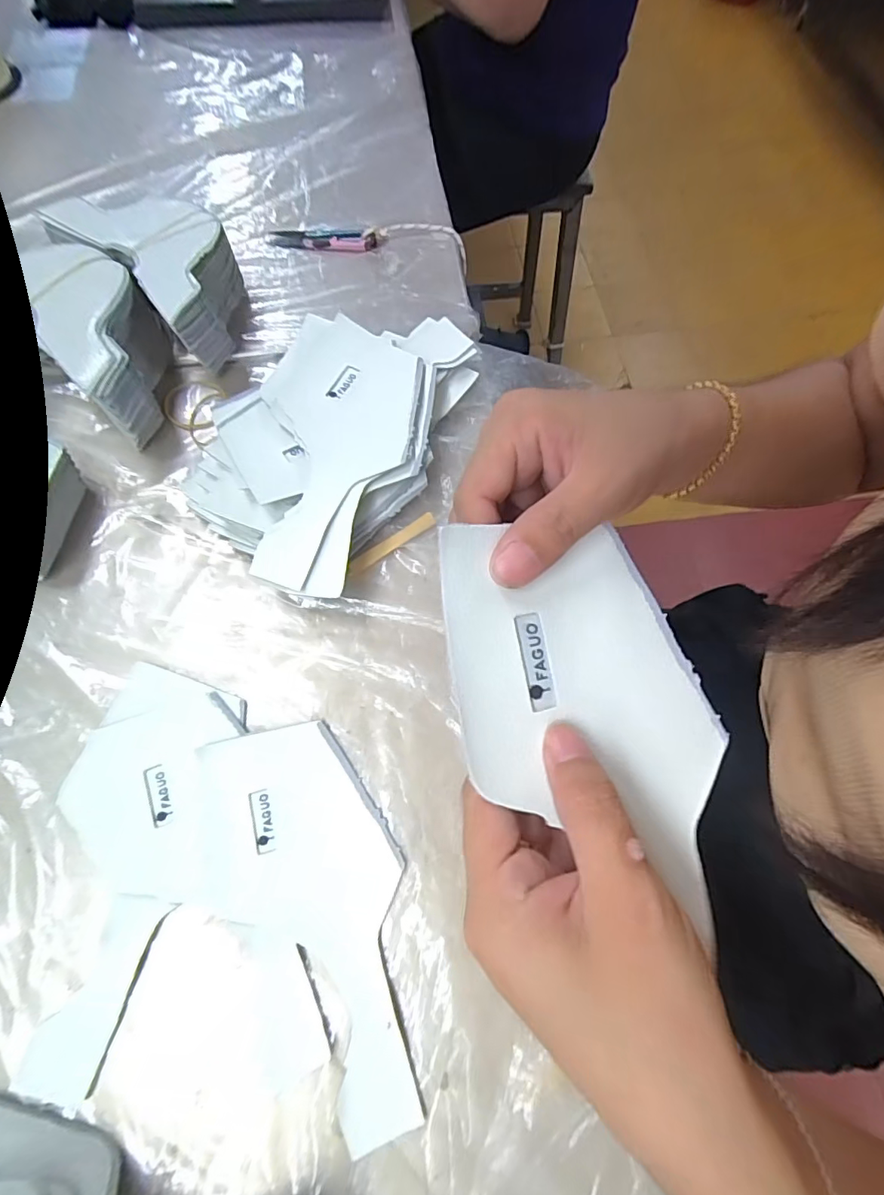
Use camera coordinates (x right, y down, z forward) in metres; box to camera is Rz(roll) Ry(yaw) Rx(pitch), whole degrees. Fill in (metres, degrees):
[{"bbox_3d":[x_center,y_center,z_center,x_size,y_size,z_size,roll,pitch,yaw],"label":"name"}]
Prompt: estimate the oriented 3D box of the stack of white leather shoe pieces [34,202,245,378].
[{"bbox_3d":[-0.222,-0.270,0.416,0.171,0.061,0.097,42,74,14],"label":"stack of white leather shoe pieces"}]

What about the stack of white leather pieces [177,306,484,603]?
[{"bbox_3d":[-0.083,-0.124,0.381,0.152,0.033,0.248,20,70,6],"label":"stack of white leather pieces"}]

